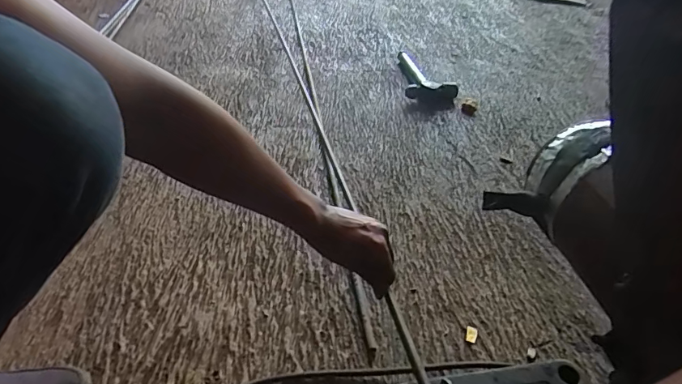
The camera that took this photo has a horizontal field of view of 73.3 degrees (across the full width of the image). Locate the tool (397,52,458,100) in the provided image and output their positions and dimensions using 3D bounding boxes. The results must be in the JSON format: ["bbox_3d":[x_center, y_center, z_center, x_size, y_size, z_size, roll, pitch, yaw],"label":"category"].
[{"bbox_3d":[0.236,-0.320,1.271,0.136,0.037,0.251,3,39,-2],"label":"tool"}]

